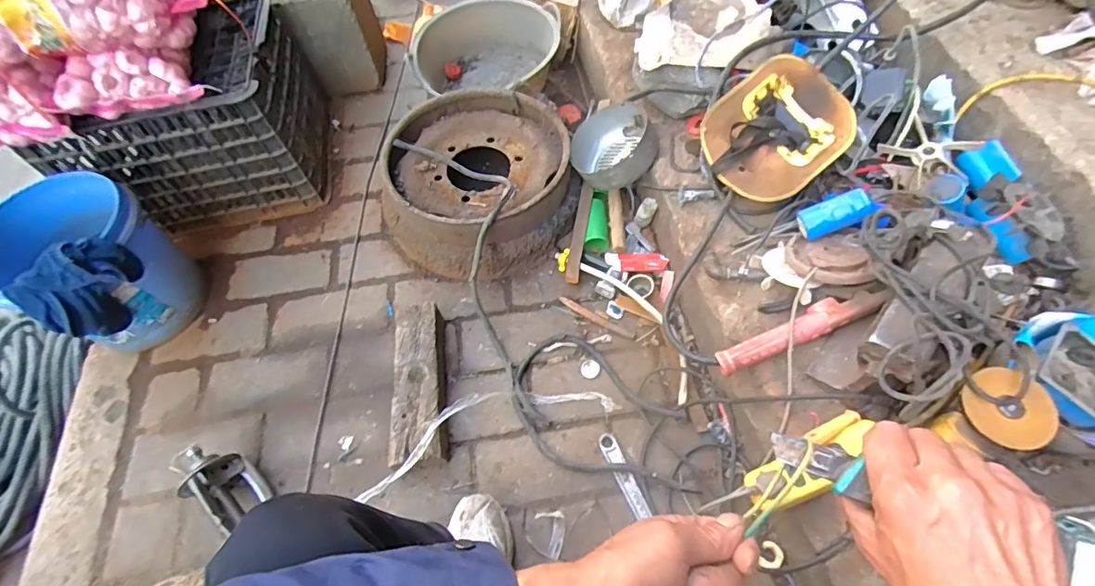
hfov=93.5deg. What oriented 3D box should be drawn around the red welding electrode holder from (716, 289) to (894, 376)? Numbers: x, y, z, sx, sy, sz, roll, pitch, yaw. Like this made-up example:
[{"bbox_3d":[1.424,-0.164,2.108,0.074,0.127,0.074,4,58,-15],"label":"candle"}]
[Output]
[{"bbox_3d":[0.383,0.054,0.784,0.258,0.029,0.046,-25,58,7],"label":"red welding electrode holder"}]

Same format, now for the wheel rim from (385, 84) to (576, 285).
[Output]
[{"bbox_3d":[-0.158,-0.242,1.137,0.414,0.157,0.444,-15,58,-7],"label":"wheel rim"}]

